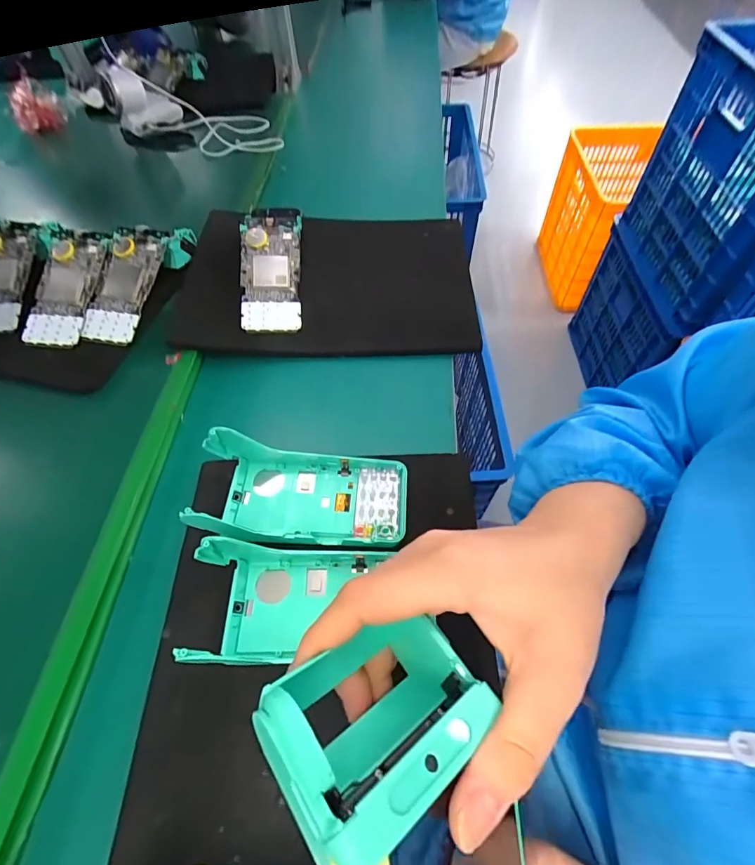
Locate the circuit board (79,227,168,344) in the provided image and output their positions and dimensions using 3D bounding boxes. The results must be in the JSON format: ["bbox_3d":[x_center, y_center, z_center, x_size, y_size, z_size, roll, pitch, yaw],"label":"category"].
[{"bbox_3d":[-0.284,-0.166,0.466,0.065,0.010,0.141,8,77,8],"label":"circuit board"}]

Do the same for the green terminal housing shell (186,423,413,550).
[{"bbox_3d":[-0.058,0.044,0.342,0.165,0.055,0.086,3,59,5],"label":"green terminal housing shell"}]

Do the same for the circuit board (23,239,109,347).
[{"bbox_3d":[-0.350,-0.157,0.464,0.069,0.005,0.129,4,78,5],"label":"circuit board"}]

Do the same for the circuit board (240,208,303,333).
[{"bbox_3d":[-0.124,-0.190,0.483,0.068,0.010,0.153,-1,81,-8],"label":"circuit board"}]

